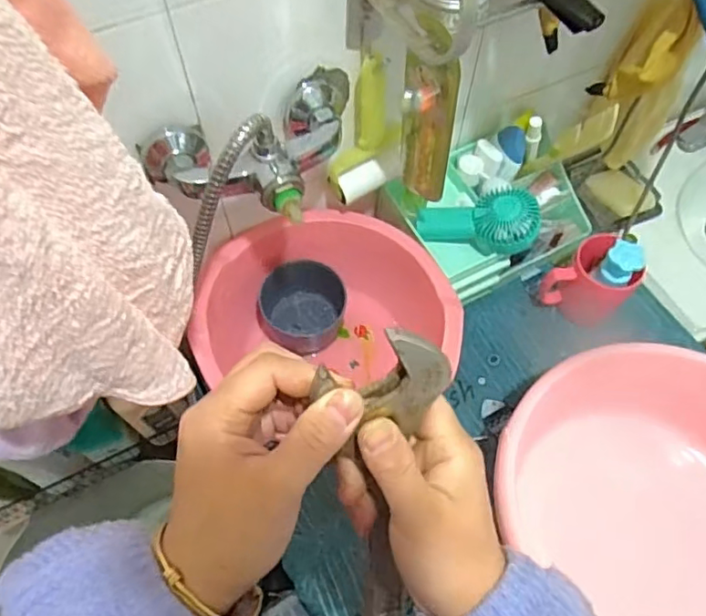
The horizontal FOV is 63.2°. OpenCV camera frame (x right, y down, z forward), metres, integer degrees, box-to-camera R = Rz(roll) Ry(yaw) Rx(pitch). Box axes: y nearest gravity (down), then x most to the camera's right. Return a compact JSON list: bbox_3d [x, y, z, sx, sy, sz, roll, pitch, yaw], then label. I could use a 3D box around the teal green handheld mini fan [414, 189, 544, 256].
[{"bbox_3d":[0.147,-0.104,0.679,0.136,0.072,0.062,14,61,7],"label":"teal green handheld mini fan"}]

